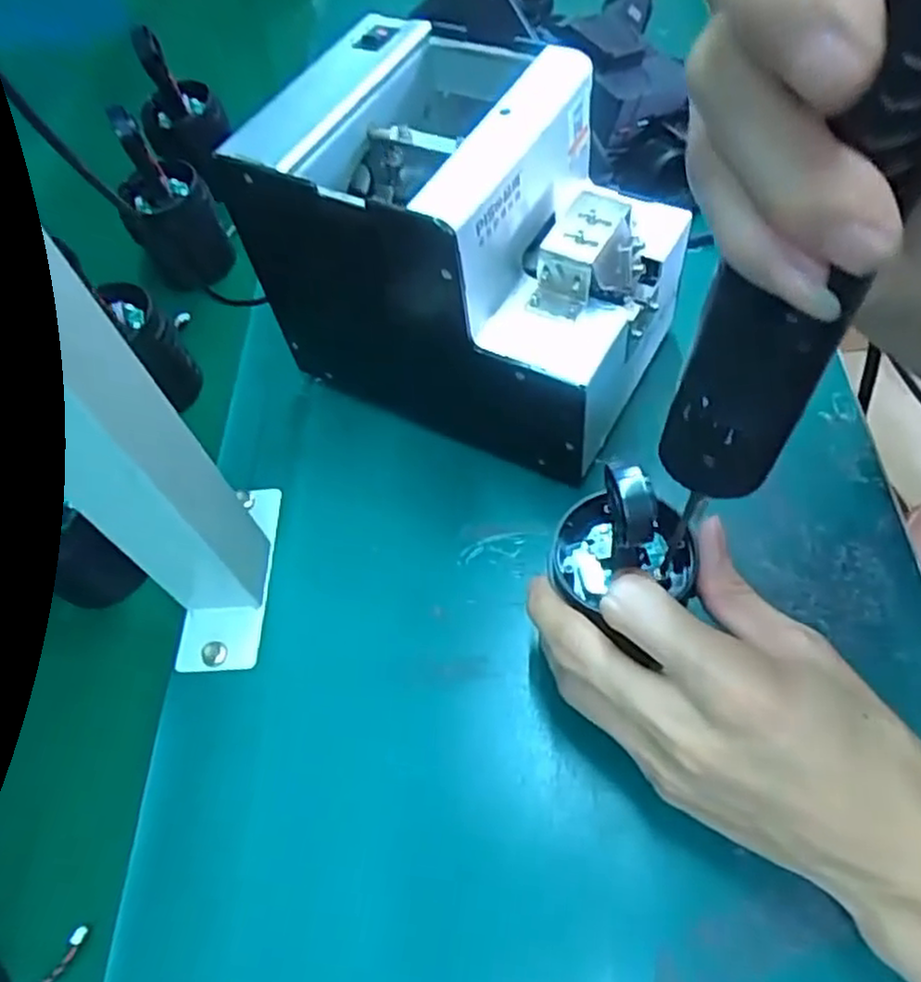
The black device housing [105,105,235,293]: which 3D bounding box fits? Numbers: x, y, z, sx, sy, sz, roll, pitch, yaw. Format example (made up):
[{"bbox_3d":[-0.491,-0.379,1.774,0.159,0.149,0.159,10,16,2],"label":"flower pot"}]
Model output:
[{"bbox_3d":[-0.190,-0.186,0.472,0.055,0.106,0.054,-24,58,-9],"label":"black device housing"}]

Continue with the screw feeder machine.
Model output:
[{"bbox_3d":[0.007,-0.122,0.366,0.184,0.142,0.129,24,64,20],"label":"screw feeder machine"}]

